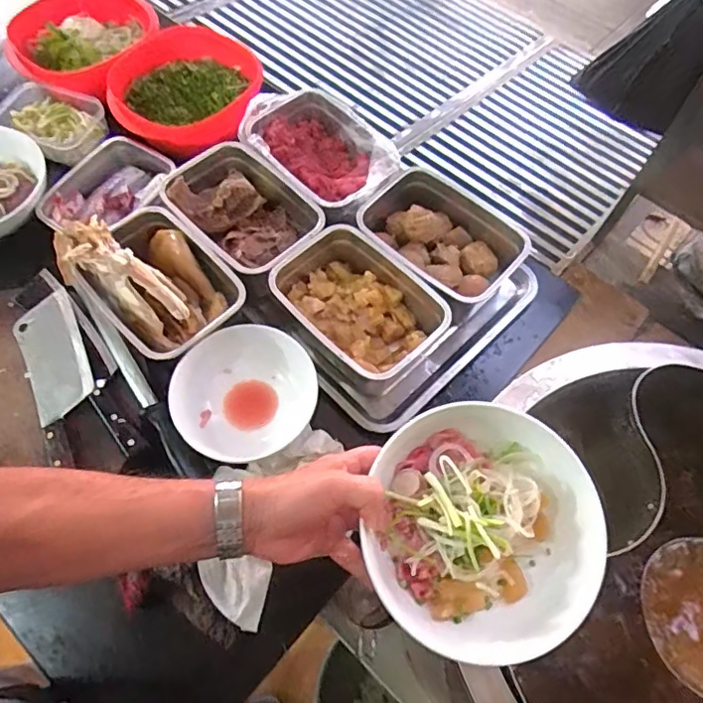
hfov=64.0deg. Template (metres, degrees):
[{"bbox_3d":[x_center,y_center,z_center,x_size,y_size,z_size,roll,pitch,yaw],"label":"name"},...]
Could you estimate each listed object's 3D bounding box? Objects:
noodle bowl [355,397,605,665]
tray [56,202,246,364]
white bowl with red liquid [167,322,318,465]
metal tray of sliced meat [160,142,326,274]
[{"bbox_3d":[0.109,0.144,0.462,0.190,0.066,0.186,0,64,-1],"label":"noodle bowl"},{"bbox_3d":[-0.260,-0.095,0.737,0.240,0.104,0.154,41,70,17],"label":"tray"},{"bbox_3d":[-0.131,0.061,0.712,0.173,0.063,0.142,-31,68,-15],"label":"white bowl with red liquid"},{"bbox_3d":[-0.150,-0.189,0.804,0.152,0.077,0.212,-40,71,-18],"label":"metal tray of sliced meat"}]

